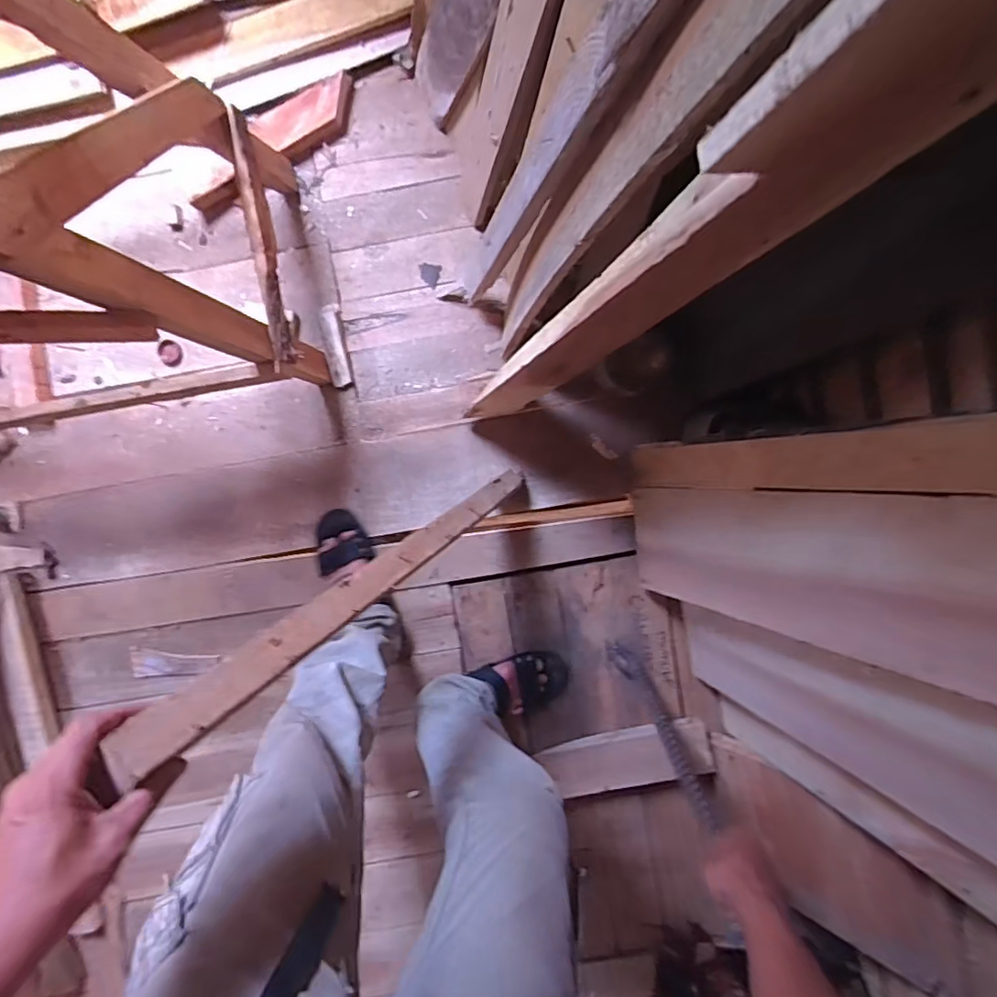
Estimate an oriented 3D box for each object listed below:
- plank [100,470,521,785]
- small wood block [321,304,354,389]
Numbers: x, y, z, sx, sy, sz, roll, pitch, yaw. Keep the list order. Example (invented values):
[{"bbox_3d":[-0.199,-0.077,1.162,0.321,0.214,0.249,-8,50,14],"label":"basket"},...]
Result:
[{"bbox_3d":[-0.105,0.068,0.674,0.012,0.700,0.041,-42,88,27],"label":"plank"},{"bbox_3d":[-0.287,-0.269,1.032,0.035,0.022,0.143,-7,97,1],"label":"small wood block"}]

